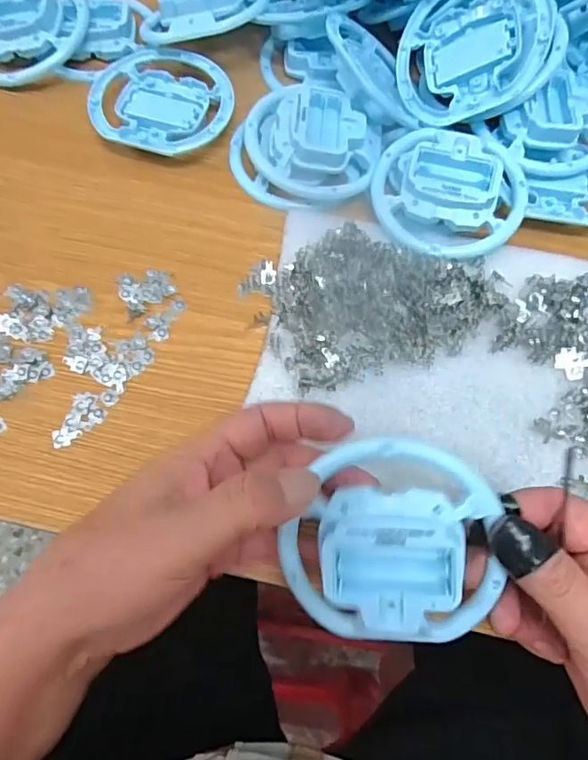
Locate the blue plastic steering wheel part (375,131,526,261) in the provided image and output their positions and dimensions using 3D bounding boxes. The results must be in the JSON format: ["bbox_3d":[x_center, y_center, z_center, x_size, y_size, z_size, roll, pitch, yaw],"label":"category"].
[{"bbox_3d":[0.106,-0.132,0.359,0.104,0.023,0.091,23,69,7],"label":"blue plastic steering wheel part"}]

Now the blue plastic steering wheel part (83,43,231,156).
[{"bbox_3d":[-0.102,-0.213,0.407,0.110,0.023,0.098,17,68,5],"label":"blue plastic steering wheel part"}]

